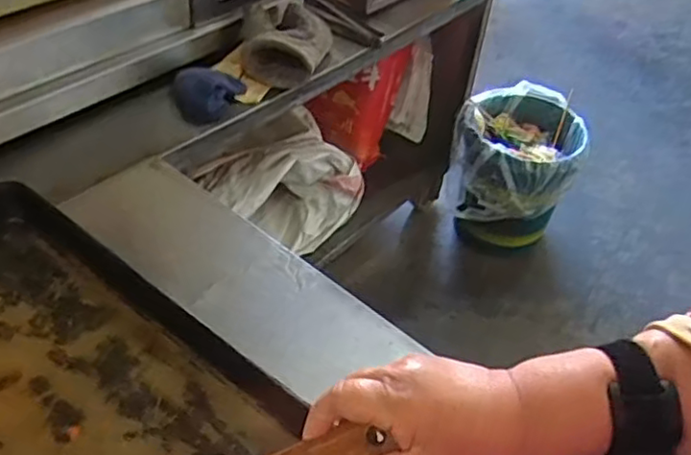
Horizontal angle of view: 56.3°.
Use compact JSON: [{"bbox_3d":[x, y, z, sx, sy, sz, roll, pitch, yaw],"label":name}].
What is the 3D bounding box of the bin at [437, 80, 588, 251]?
[{"bbox_3d":[0.445,-0.147,1.780,0.325,0.363,0.382,13,44,8],"label":"bin"}]

